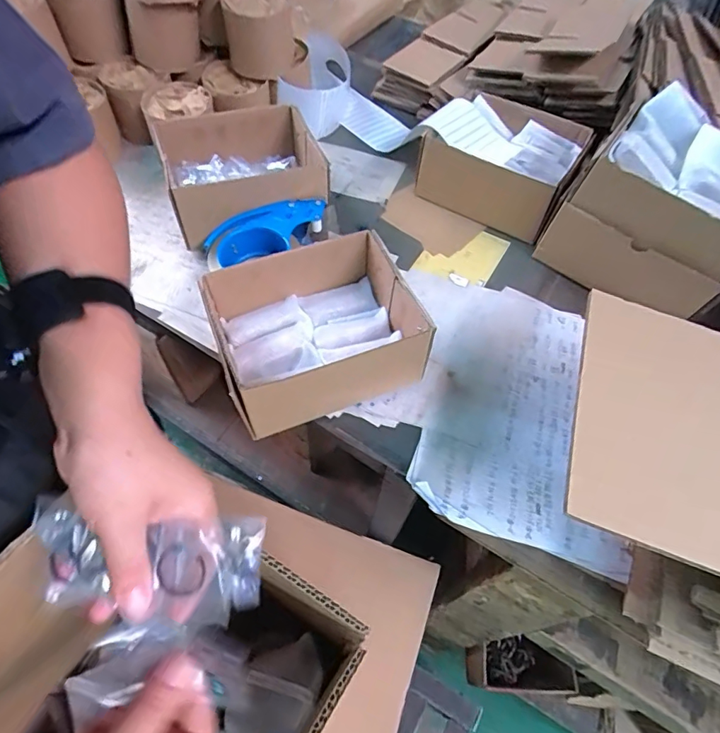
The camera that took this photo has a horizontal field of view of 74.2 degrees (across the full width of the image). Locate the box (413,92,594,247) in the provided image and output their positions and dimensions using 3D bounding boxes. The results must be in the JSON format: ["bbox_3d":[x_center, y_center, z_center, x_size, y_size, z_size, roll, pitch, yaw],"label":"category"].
[{"bbox_3d":[0.192,-0.287,0.667,0.196,0.083,0.160,30,60,13],"label":"box"}]

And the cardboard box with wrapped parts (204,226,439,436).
[{"bbox_3d":[-0.047,-0.038,0.472,0.186,0.087,0.154,-18,62,-16],"label":"cardboard box with wrapped parts"}]

